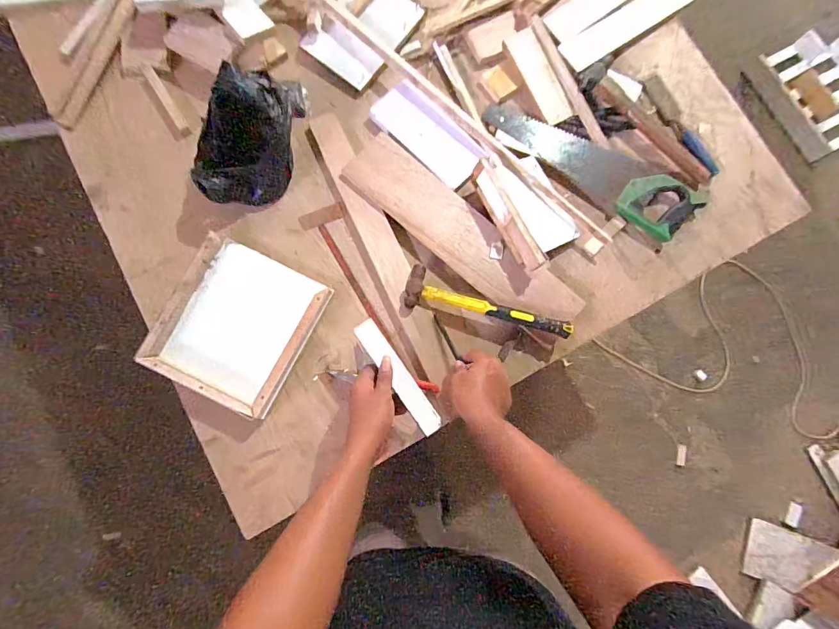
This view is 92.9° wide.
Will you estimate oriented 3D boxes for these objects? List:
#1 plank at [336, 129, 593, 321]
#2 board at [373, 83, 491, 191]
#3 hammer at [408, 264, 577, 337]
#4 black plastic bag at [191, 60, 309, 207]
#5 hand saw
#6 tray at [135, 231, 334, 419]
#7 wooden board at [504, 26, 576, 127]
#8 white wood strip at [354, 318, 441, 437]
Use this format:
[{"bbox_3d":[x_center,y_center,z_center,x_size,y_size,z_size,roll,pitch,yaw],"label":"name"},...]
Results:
[{"bbox_3d":[0.077,-0.142,0.715,0.474,0.019,0.121,40,82,4],"label":"plank"},{"bbox_3d":[0.017,-0.337,0.739,0.214,0.011,0.093,42,79,4],"label":"board"},{"bbox_3d":[0.119,-0.023,0.688,0.288,0.044,0.082,11,82,-2],"label":"hammer"},{"bbox_3d":[-0.281,-0.281,0.645,0.127,0.128,0.205,20,81,-1],"label":"black plastic bag"},{"bbox_3d":[0.337,-0.304,0.765,0.435,0.053,0.136,36,82,2],"label":"hand saw"},{"bbox_3d":[-0.295,0.010,0.651,0.227,0.053,0.244,26,79,1],"label":"tray"},{"bbox_3d":[0.233,-0.460,0.771,0.058,0.013,0.188,-27,82,-9],"label":"wooden board"},{"bbox_3d":[-0.030,0.090,0.585,0.035,0.009,0.186,-34,87,-7],"label":"white wood strip"}]

